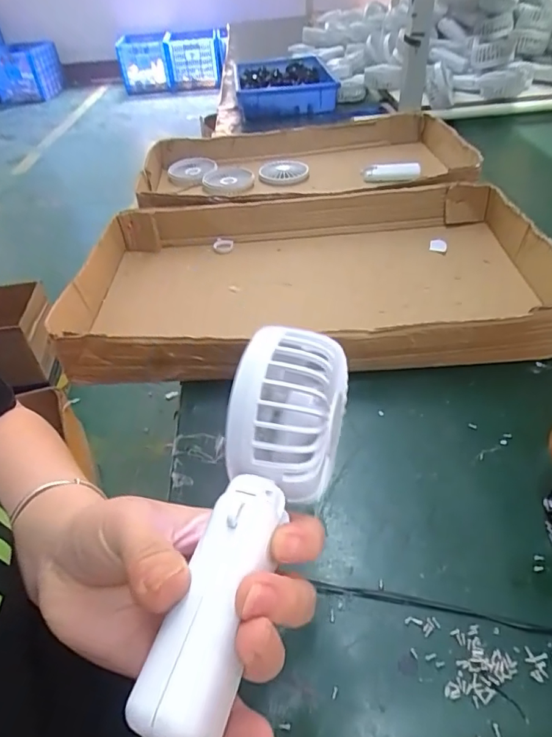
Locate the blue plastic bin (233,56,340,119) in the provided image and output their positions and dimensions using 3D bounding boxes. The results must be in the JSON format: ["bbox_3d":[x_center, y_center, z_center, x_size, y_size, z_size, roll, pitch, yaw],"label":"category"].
[{"bbox_3d":[0.018,-0.698,1.179,0.228,0.075,0.284,-7,42,-1],"label":"blue plastic bin"}]

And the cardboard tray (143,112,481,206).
[{"bbox_3d":[0.048,-0.331,0.809,0.527,0.075,0.327,-7,42,-1],"label":"cardboard tray"}]

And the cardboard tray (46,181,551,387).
[{"bbox_3d":[0.042,-0.115,0.563,0.520,0.061,0.310,-4,42,2],"label":"cardboard tray"}]

